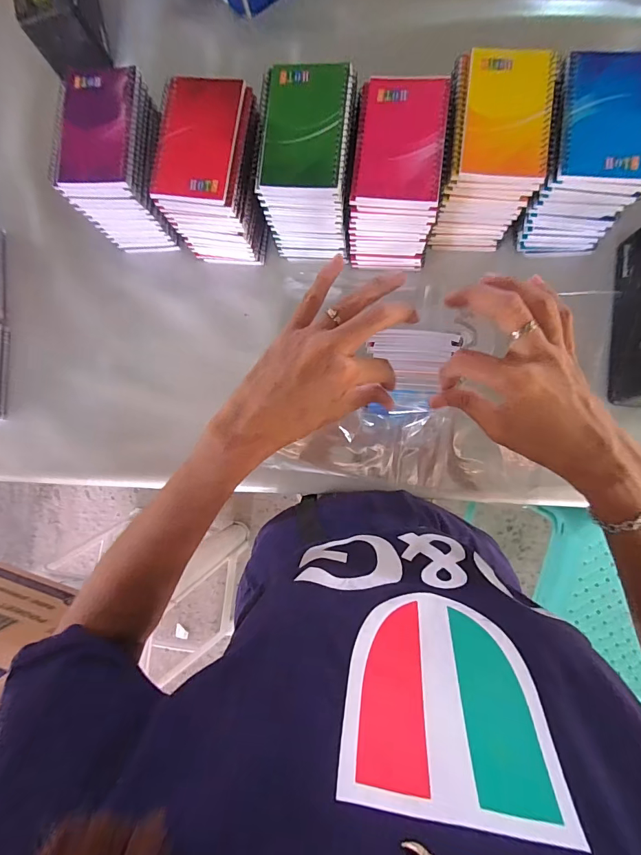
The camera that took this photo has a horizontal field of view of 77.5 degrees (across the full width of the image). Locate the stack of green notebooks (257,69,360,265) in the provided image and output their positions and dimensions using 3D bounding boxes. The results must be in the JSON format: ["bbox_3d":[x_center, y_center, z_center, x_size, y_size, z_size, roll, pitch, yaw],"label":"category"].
[{"bbox_3d":[-0.011,-0.292,0.462,0.094,0.132,0.132,5,87,6],"label":"stack of green notebooks"}]

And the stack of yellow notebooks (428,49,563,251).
[{"bbox_3d":[0.186,-0.301,0.454,0.100,0.131,0.139,3,87,5],"label":"stack of yellow notebooks"}]

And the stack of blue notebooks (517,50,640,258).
[{"bbox_3d":[0.288,-0.291,0.446,0.097,0.128,0.137,10,87,6],"label":"stack of blue notebooks"}]

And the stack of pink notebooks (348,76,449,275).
[{"bbox_3d":[0.085,-0.279,0.460,0.089,0.126,0.137,5,87,6],"label":"stack of pink notebooks"}]

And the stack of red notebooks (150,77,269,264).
[{"bbox_3d":[-0.119,-0.291,0.471,0.101,0.140,0.129,4,87,6],"label":"stack of red notebooks"}]

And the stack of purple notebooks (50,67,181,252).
[{"bbox_3d":[-0.234,-0.312,0.486,0.102,0.122,0.134,3,87,5],"label":"stack of purple notebooks"}]

